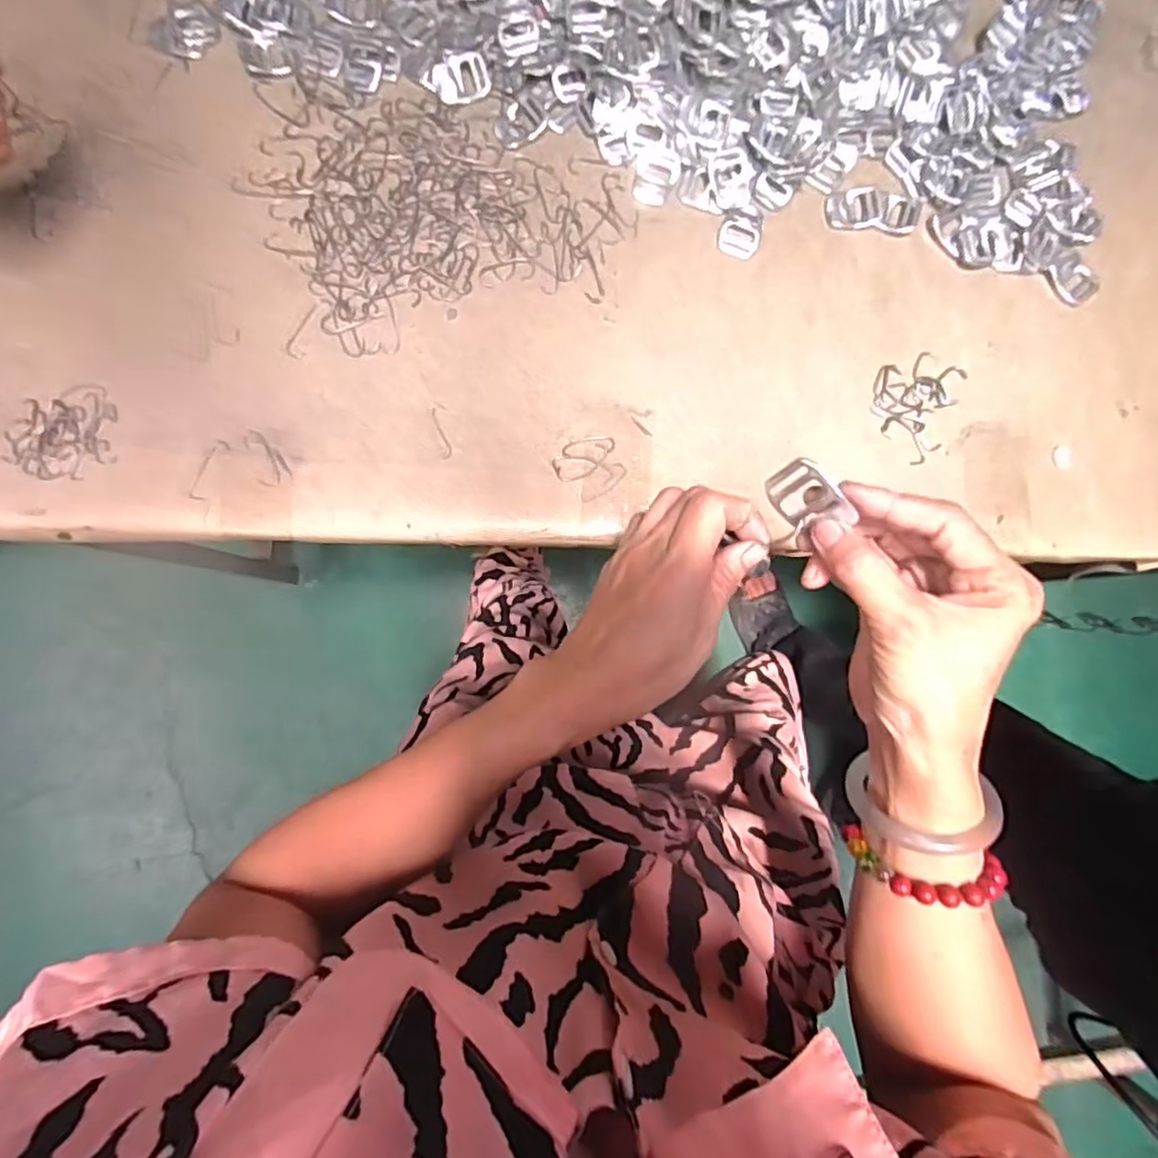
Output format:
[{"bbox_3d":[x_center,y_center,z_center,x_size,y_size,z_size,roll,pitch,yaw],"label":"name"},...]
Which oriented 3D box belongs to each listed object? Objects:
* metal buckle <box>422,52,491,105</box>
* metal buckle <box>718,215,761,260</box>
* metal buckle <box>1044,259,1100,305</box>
[{"bbox_3d":[-0.088,-0.361,0.464,0.046,0.006,0.031,-16,87,-4],"label":"metal buckle"},{"bbox_3d":[0.118,-0.252,0.469,0.029,0.004,0.031,21,85,-1],"label":"metal buckle"},{"bbox_3d":[0.367,-0.223,0.476,0.031,0.005,0.037,-39,88,-5],"label":"metal buckle"}]

